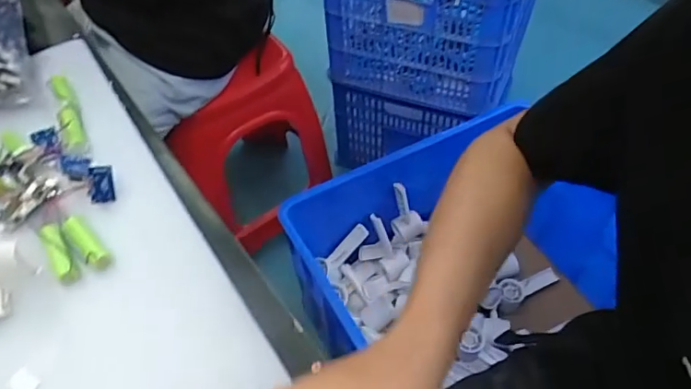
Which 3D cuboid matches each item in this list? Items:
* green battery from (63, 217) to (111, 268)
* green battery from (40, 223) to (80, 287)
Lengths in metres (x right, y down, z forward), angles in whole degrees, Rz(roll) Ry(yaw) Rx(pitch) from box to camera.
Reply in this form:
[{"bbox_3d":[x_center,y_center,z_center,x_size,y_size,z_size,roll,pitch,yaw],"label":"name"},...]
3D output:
[{"bbox_3d":[-0.190,0.034,0.374,0.052,0.017,0.014,36,60,27],"label":"green battery"},{"bbox_3d":[-0.203,0.043,0.368,0.013,0.017,0.050,-29,55,-21],"label":"green battery"}]

